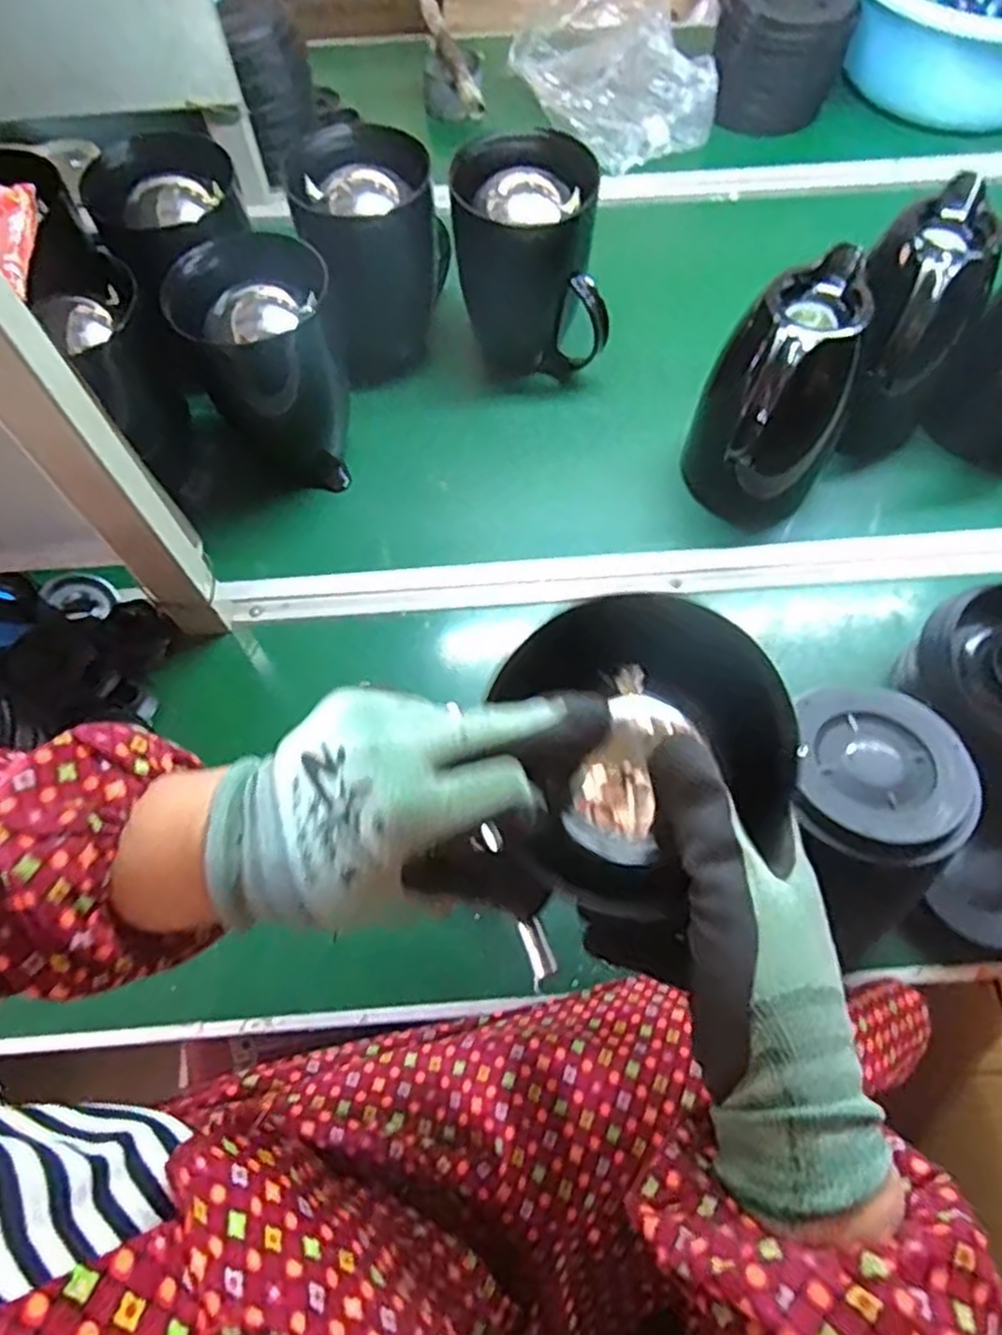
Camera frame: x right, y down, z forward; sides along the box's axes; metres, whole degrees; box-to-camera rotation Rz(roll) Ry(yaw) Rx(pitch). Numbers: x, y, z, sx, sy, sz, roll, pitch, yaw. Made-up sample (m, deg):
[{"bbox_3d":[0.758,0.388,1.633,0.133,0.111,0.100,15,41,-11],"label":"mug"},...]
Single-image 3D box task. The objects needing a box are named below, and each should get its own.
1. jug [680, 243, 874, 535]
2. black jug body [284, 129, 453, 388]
[{"bbox_3d":[0.230,-0.214,0.635,0.111,0.193,0.152,25,67,12],"label":"jug"},{"bbox_3d":[-0.120,-0.387,0.726,0.129,0.179,0.129,-7,65,-3],"label":"black jug body"}]

